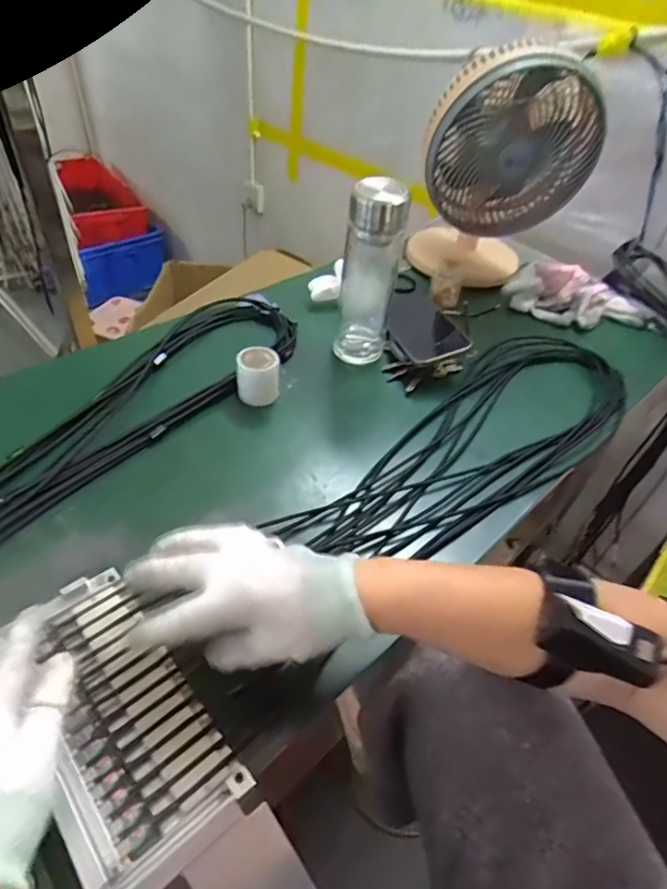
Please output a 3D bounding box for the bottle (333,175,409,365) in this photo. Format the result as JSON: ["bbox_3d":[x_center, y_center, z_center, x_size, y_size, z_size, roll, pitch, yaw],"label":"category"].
[{"bbox_3d":[0.043,-0.197,0.635,0.067,0.228,0.055,6,44,-1],"label":"bottle"}]

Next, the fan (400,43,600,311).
[{"bbox_3d":[0.237,-0.372,0.753,0.213,0.303,0.217,10,44,4],"label":"fan"}]

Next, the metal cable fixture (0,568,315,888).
[{"bbox_3d":[-0.089,0.243,0.319,0.096,0.042,0.381,-28,66,-30],"label":"metal cable fixture"}]

